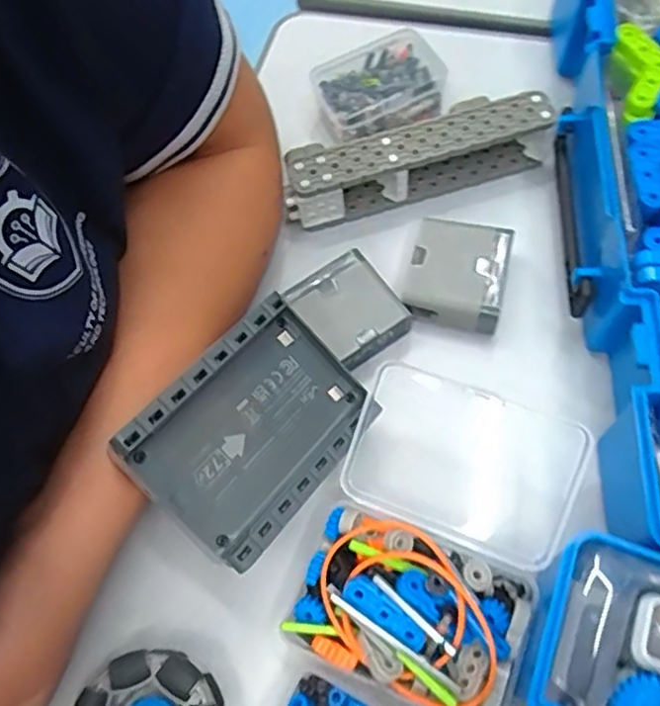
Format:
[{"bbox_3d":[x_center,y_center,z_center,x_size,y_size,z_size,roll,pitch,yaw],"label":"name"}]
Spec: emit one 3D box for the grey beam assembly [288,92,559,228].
[{"bbox_3d":[0.047,-0.113,0.374,0.150,0.041,0.035,-17,66,-4],"label":"grey beam assembly"}]

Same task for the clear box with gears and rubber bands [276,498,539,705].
[{"bbox_3d":[0.031,0.110,0.275,0.097,0.034,0.065,20,69,12],"label":"clear box with gears and rubber bands"}]

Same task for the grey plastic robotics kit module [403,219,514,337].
[{"bbox_3d":[0.068,-0.043,0.344,0.049,0.021,0.056,12,67,9],"label":"grey plastic robotics kit module"}]

